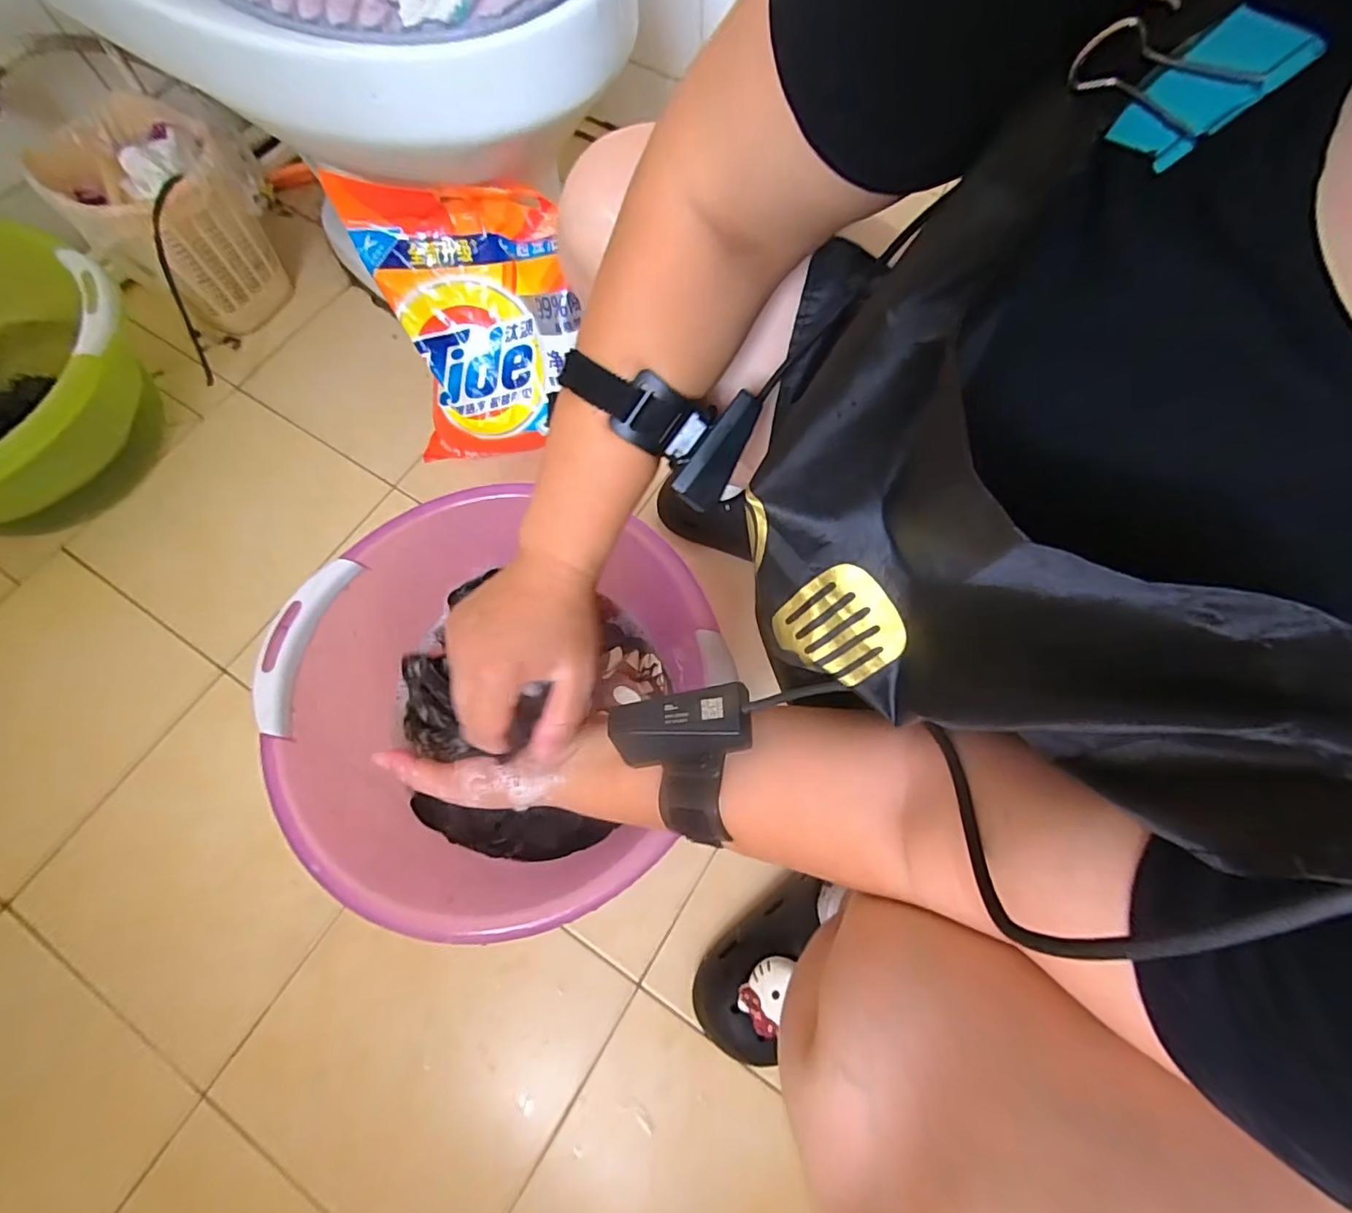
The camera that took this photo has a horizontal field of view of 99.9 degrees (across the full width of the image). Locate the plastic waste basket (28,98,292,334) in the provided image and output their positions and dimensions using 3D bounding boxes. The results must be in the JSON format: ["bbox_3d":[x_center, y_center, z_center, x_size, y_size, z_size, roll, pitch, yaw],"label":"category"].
[{"bbox_3d":[-0.683,-0.515,0.785,0.201,0.211,0.186,34,74,10],"label":"plastic waste basket"}]

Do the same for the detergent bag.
[{"bbox_3d":[-0.228,-0.312,0.656,0.247,0.295,0.062,1,30,7],"label":"detergent bag"}]

